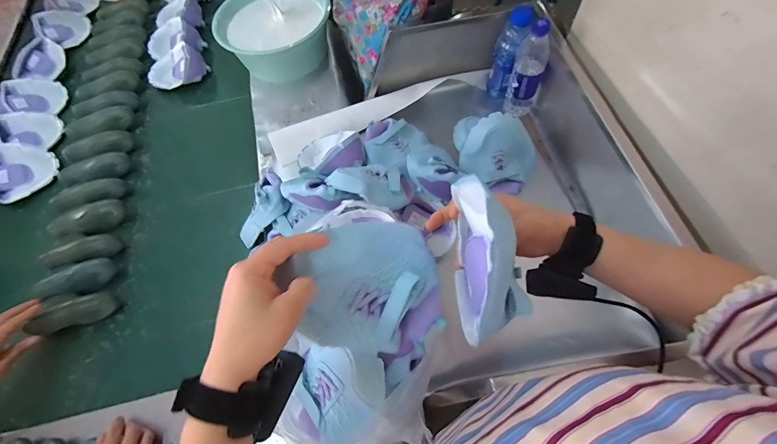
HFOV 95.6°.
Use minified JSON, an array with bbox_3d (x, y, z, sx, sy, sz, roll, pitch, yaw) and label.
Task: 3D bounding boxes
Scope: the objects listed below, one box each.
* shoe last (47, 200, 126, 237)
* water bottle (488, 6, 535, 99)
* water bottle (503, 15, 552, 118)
[{"bbox_3d":[-0.684,-0.004,0.800,0.162,0.051,0.070,-14,64,-4],"label":"shoe last"},{"bbox_3d":[0.268,-0.369,0.792,0.062,0.193,0.072,15,65,11],"label":"water bottle"},{"bbox_3d":[0.304,-0.323,0.759,0.070,0.223,0.070,20,66,13],"label":"water bottle"}]

